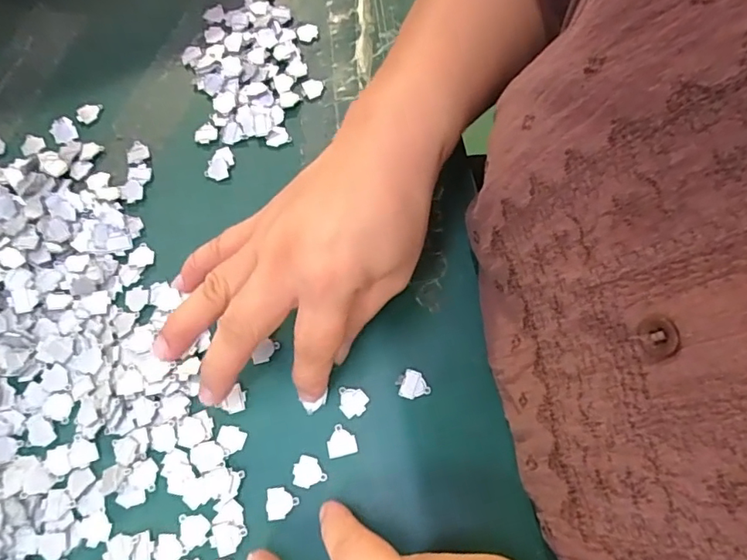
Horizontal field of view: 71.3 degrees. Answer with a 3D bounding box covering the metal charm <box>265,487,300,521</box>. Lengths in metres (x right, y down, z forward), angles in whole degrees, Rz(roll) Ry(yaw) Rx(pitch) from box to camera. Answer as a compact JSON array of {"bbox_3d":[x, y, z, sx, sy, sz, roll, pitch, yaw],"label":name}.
[{"bbox_3d":[-0.044,0.106,0.249,0.016,0.004,0.015,-12,68,-3],"label":"metal charm"}]

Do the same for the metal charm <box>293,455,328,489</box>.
[{"bbox_3d":[-0.033,0.093,0.253,0.015,0.004,0.015,-1,68,2],"label":"metal charm"}]

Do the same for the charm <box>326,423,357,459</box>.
[{"bbox_3d":[-0.016,0.079,0.257,0.014,0.004,0.015,-12,68,-3],"label":"charm"}]

